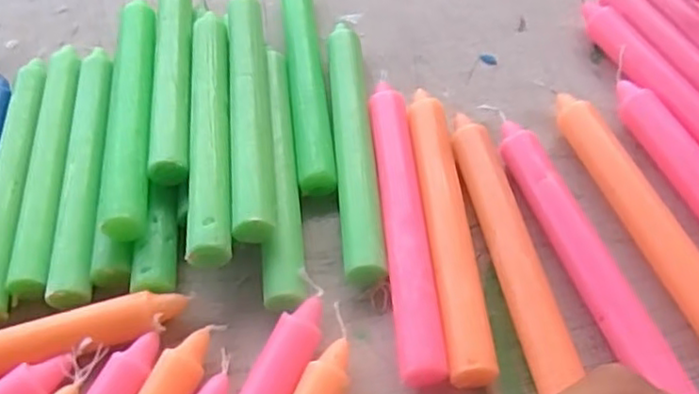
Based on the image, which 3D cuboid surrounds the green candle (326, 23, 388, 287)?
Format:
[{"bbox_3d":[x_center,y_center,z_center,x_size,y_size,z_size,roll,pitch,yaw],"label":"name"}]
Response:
[{"bbox_3d":[0.002,-0.029,0.347,0.019,0.018,0.163,-6,55,0],"label":"green candle"}]

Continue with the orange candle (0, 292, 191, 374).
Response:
[{"bbox_3d":[-0.150,0.066,0.279,0.158,0.011,0.015,-16,55,-7],"label":"orange candle"}]

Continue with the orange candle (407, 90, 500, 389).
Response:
[{"bbox_3d":[0.045,0.013,0.312,0.019,0.023,0.153,-5,55,1],"label":"orange candle"}]

